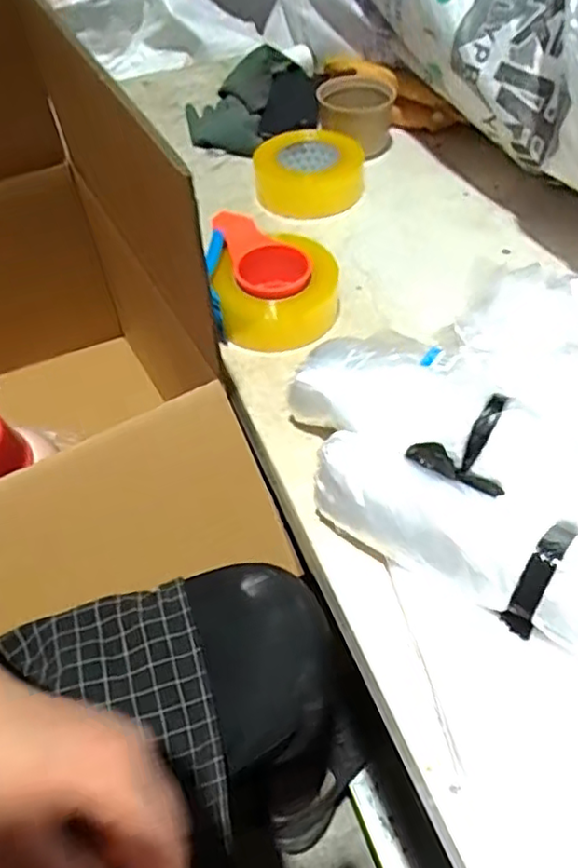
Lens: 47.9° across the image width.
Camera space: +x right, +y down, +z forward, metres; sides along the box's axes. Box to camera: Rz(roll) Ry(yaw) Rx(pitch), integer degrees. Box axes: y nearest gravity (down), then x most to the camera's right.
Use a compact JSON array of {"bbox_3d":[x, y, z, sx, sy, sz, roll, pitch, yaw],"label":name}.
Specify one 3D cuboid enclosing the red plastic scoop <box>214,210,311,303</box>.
[{"bbox_3d":[-0.030,-0.188,0.676,0.072,0.023,0.130,-19,53,-11],"label":"red plastic scoop"}]

